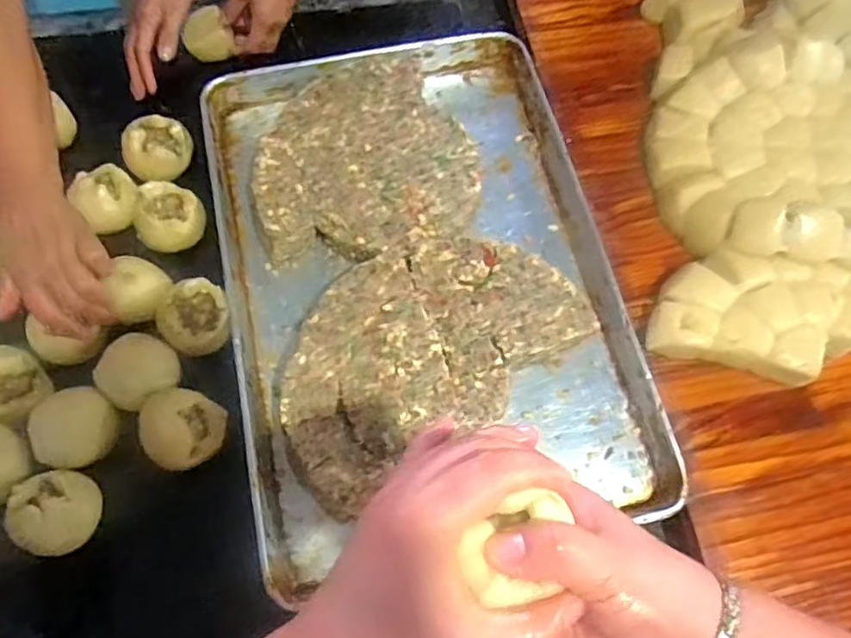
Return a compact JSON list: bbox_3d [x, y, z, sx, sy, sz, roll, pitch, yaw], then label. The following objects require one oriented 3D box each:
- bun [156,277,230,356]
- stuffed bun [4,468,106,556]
[{"bbox_3d":[-0.238,0.002,0.651,0.068,0.061,0.072,1,67,-2],"label":"bun"},{"bbox_3d":[-0.341,0.176,0.577,0.070,0.041,0.068,1,67,-2],"label":"stuffed bun"}]

